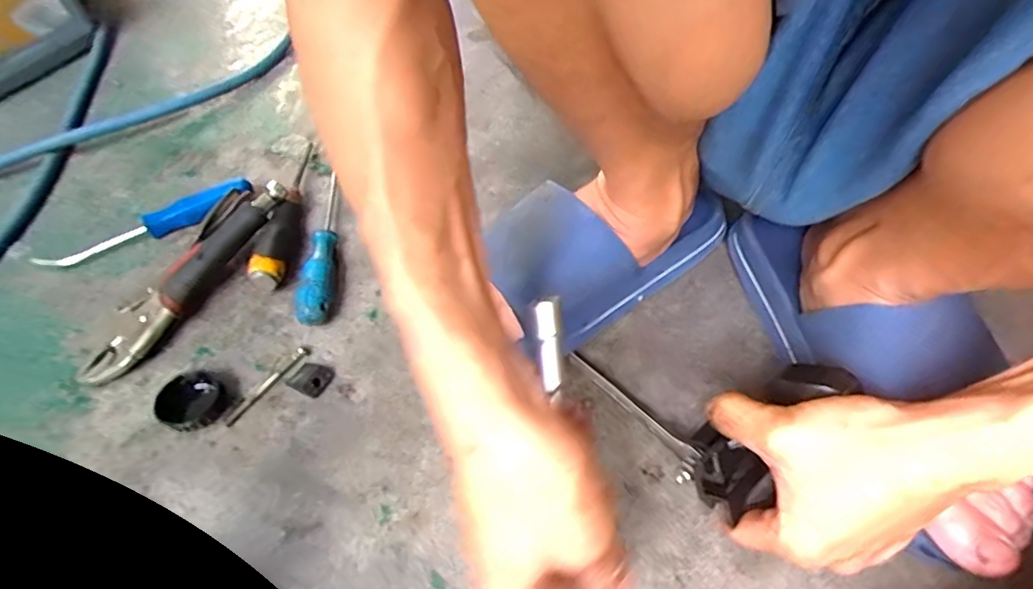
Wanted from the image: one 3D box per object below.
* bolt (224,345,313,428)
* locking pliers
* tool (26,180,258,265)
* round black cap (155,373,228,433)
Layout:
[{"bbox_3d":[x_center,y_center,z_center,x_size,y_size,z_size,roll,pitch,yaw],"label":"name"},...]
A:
[{"bbox_3d":[-0.190,0.068,0.412,0.008,0.004,0.077,28,59,23],"label":"bolt"},{"bbox_3d":[-0.286,-0.019,0.462,0.058,0.039,0.213,20,56,19],"label":"locking pliers"},{"bbox_3d":[-0.344,-0.063,0.507,0.187,0.025,0.028,-28,55,-17],"label":"tool"},{"bbox_3d":[-0.241,0.079,0.398,0.042,0.016,0.042,-2,52,3],"label":"round black cap"}]

